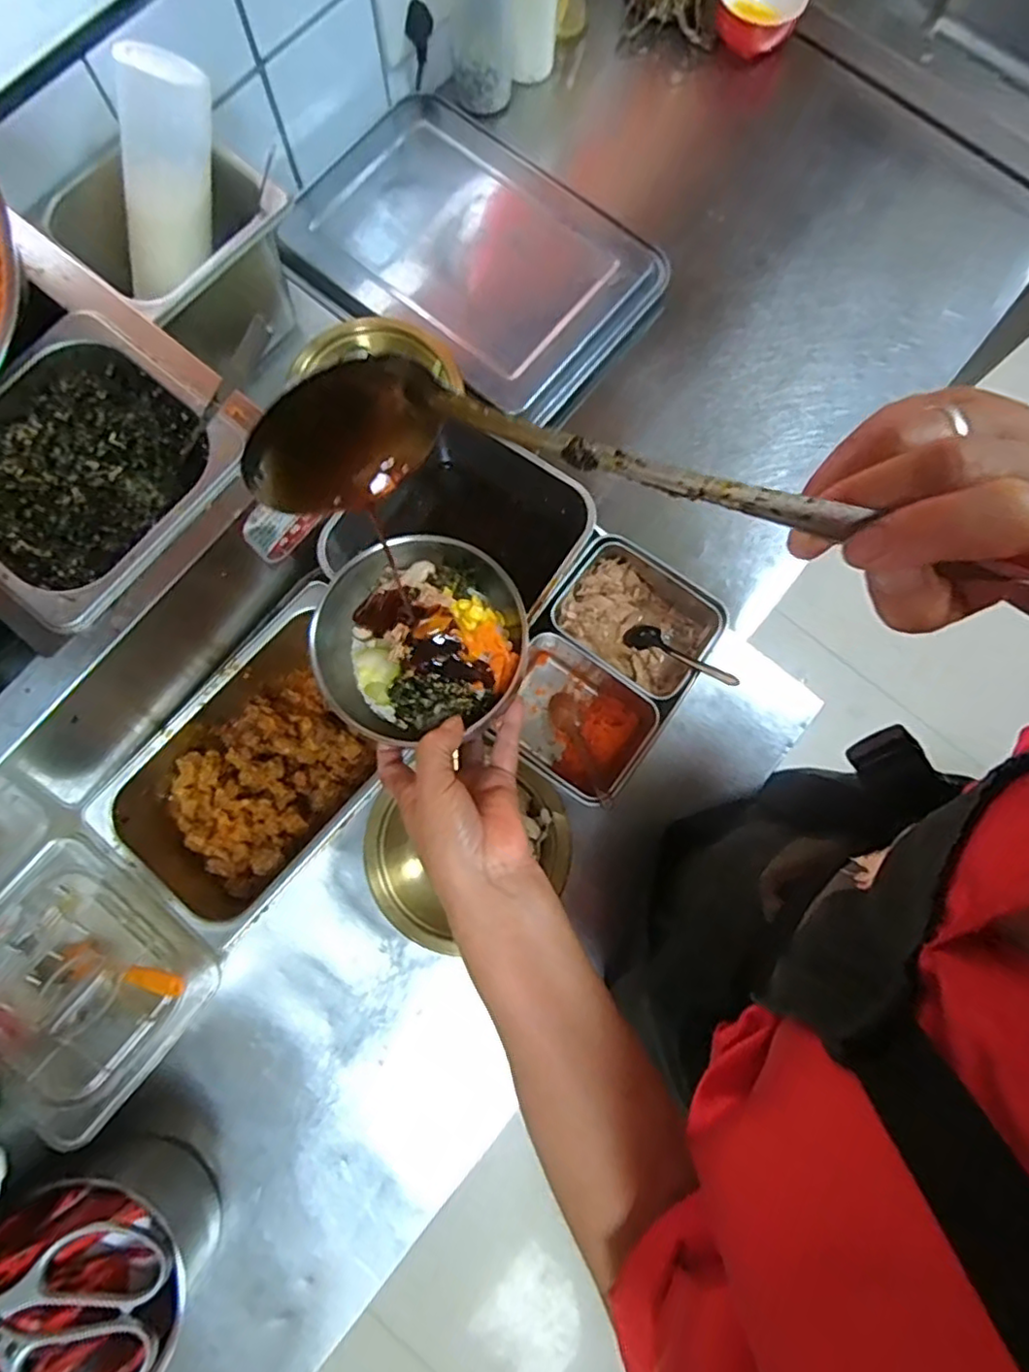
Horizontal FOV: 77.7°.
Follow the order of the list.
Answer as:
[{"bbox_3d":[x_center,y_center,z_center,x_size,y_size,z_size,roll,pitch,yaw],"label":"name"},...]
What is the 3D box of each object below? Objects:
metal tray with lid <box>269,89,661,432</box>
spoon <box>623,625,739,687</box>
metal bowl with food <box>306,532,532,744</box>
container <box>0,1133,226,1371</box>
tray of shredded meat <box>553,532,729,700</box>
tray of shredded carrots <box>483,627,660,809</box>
[{"bbox_3d":[-0.056,-0.479,0.717,0.409,0.046,0.280,37,81,6],"label":"metal tray with lid"},{"bbox_3d":[0.150,-0.029,0.580,0.027,0.014,0.121,-49,47,-9],"label":"spoon"},{"bbox_3d":[-0.060,-0.030,0.419,0.133,0.043,0.133,0,79,-1],"label":"metal bowl with food"},{"bbox_3d":[-0.296,0.433,0.471,0.119,0.118,0.158,11,79,1],"label":"container"},{"bbox_3d":[0.113,-0.058,0.606,0.143,0.057,0.110,34,80,5],"label":"tray of shredded meat"},{"bbox_3d":[0.047,0.031,0.586,0.142,0.060,0.113,33,80,5],"label":"tray of shredded carrots"}]

